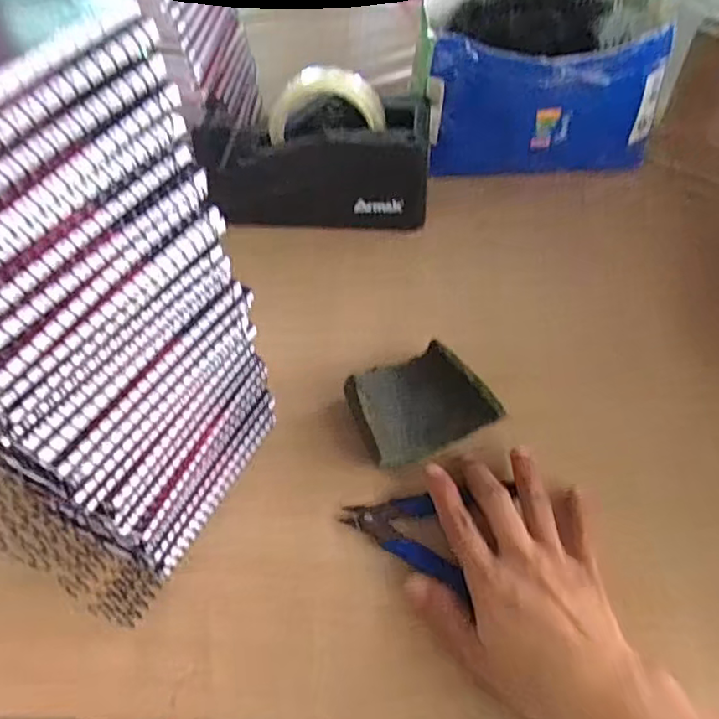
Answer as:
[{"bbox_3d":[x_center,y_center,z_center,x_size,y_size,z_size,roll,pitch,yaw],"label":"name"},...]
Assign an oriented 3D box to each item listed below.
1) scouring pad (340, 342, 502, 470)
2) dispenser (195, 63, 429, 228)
[{"bbox_3d":[0.040,0.032,0.414,0.085,0.028,0.067,-22,56,-12],"label":"scouring pad"},{"bbox_3d":[-0.034,-0.173,0.514,0.180,0.107,0.078,0,55,4],"label":"dispenser"}]

